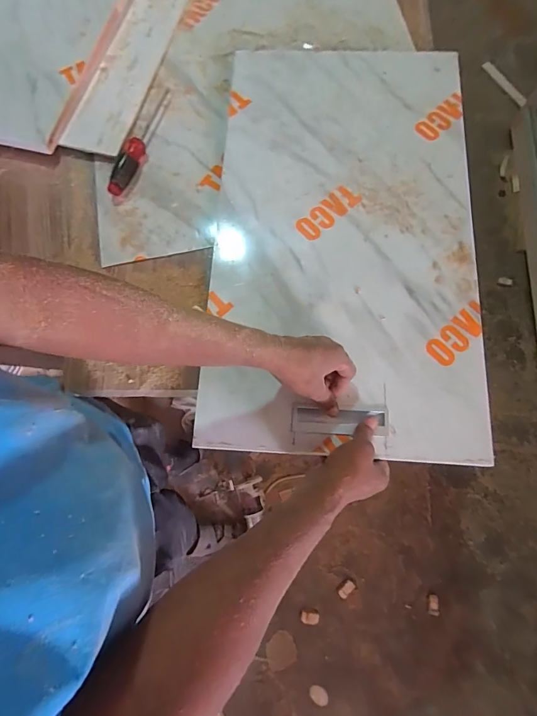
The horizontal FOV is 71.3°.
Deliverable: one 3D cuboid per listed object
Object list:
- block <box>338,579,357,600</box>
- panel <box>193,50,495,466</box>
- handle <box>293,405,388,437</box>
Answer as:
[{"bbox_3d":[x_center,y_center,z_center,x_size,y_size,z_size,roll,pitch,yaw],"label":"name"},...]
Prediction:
[{"bbox_3d":[0.250,0.739,1.196,0.056,0.025,0.032,-39,75,-11],"label":"block"},{"bbox_3d":[0.116,-0.210,0.595,0.397,0.018,0.703,3,74,3],"label":"panel"},{"bbox_3d":[0.097,0.084,0.507,0.128,0.007,0.041,-1,72,2],"label":"handle"}]

